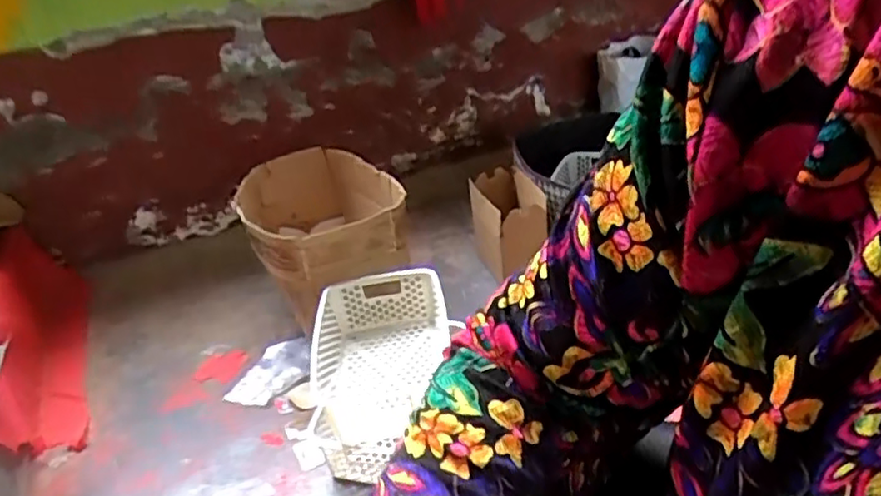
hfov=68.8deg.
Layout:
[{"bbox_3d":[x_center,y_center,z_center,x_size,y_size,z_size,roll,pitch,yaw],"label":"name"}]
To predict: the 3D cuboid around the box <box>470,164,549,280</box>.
[{"bbox_3d":[0.140,-0.047,1.405,0.126,0.196,0.193,-11,31,-10],"label":"box"}]

